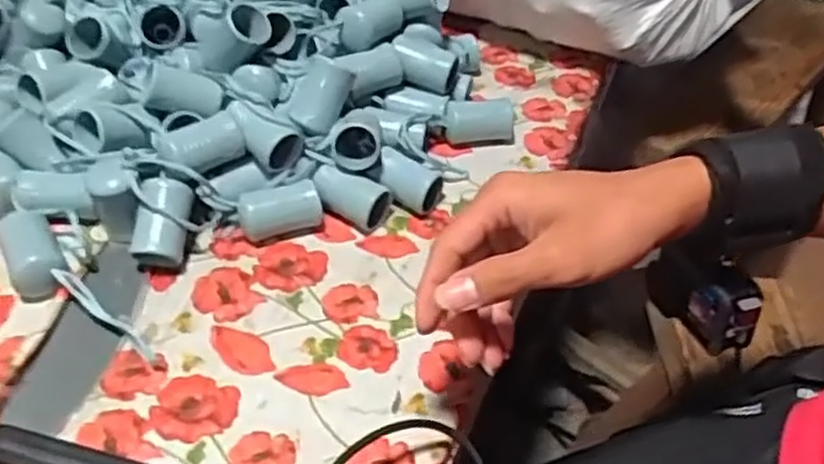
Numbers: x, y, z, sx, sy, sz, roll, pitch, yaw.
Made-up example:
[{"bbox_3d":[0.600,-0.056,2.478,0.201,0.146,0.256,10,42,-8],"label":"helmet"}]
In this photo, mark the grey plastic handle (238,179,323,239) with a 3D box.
[{"bbox_3d":[-0.102,-0.016,0.599,0.061,0.032,0.030,-10,48,-15],"label":"grey plastic handle"}]

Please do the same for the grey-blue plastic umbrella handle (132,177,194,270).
[{"bbox_3d":[-0.182,-0.008,0.572,0.036,0.033,0.060,13,72,-28],"label":"grey-blue plastic umbrella handle"}]

